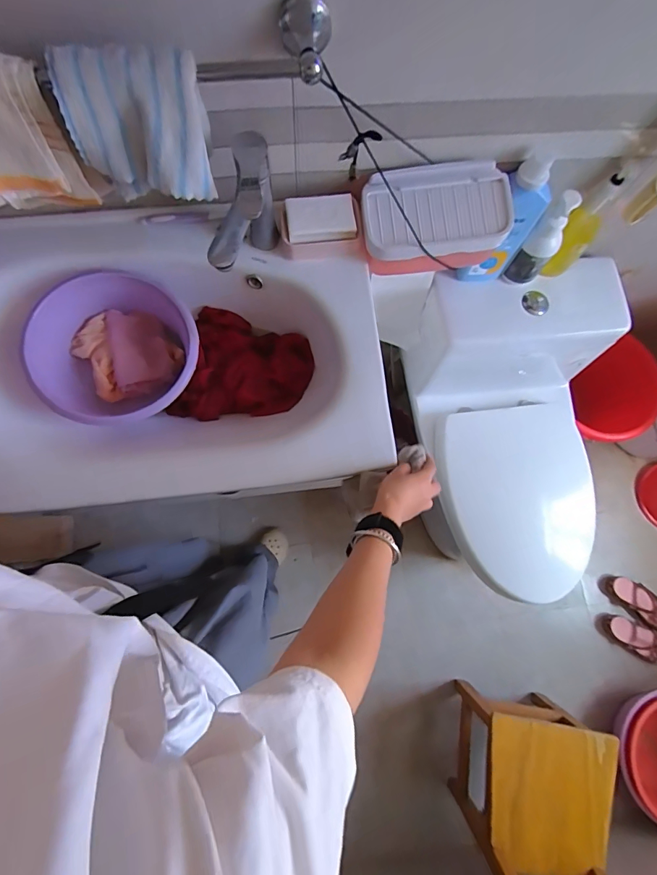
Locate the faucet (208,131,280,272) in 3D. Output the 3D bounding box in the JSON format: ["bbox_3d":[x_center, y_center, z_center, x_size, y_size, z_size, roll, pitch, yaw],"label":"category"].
[{"bbox_3d":[-0.115,-0.287,0.557,0.069,0.154,0.144,5,78,-1],"label":"faucet"}]

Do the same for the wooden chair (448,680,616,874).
[{"bbox_3d":[0.513,0.862,0.922,0.293,0.504,0.351,10,77,0],"label":"wooden chair"}]

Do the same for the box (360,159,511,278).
[{"bbox_3d":[0.169,-0.348,0.667,0.230,0.105,0.131,-6,78,-4],"label":"box"}]

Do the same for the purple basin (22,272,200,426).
[{"bbox_3d":[-0.344,-0.135,0.679,0.248,0.121,0.232,1,78,-3],"label":"purple basin"}]

